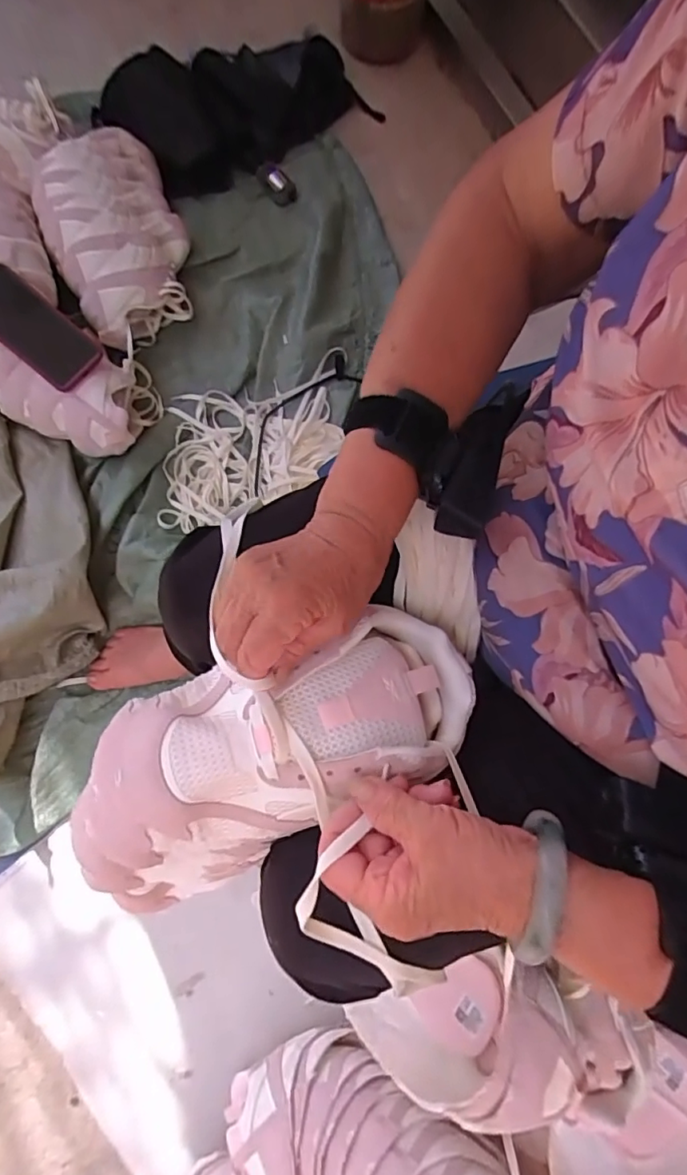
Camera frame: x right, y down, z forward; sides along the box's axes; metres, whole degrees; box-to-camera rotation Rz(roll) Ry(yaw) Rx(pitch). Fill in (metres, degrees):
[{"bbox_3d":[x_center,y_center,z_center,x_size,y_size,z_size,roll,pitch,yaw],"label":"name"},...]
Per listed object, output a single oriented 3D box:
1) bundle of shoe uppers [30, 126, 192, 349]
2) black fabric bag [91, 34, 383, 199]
[{"bbox_3d":[-0.366,-0.567,0.864,0.207,0.127,0.351,-23,80,-5],"label":"bundle of shoe uppers"},{"bbox_3d":[-0.179,-0.900,0.982,0.496,0.168,0.196,-32,80,-20],"label":"black fabric bag"}]

